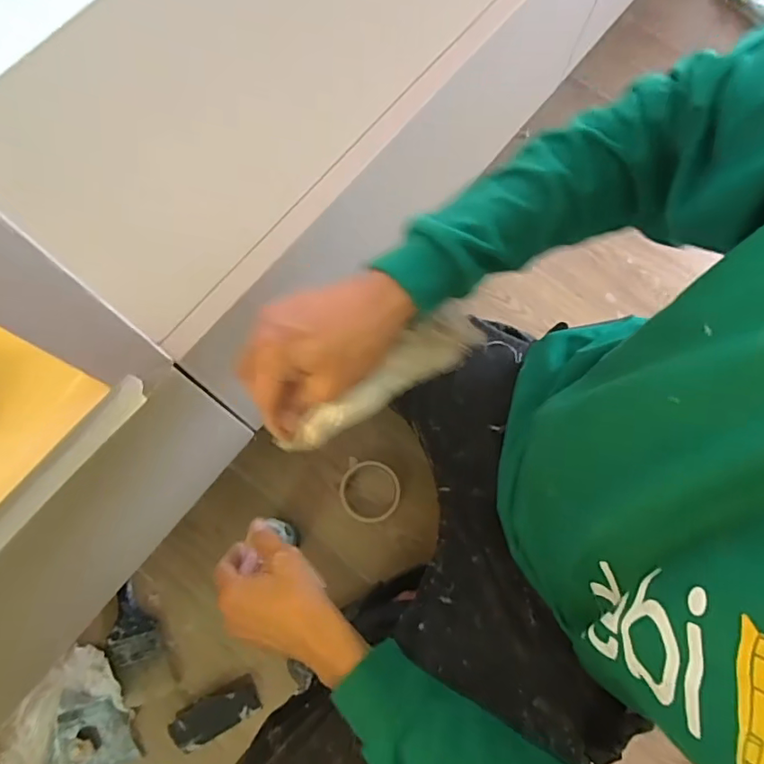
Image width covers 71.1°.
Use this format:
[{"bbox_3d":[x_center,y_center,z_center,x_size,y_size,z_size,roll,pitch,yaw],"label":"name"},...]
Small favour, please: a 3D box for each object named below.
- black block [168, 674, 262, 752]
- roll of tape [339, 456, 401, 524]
[{"bbox_3d":[-0.233,0.467,0.755,0.127,0.042,0.059,-27,78,-9],"label":"black block"},{"bbox_3d":[-0.018,0.170,0.837,0.095,0.013,0.094,0,75,-2],"label":"roll of tape"}]

